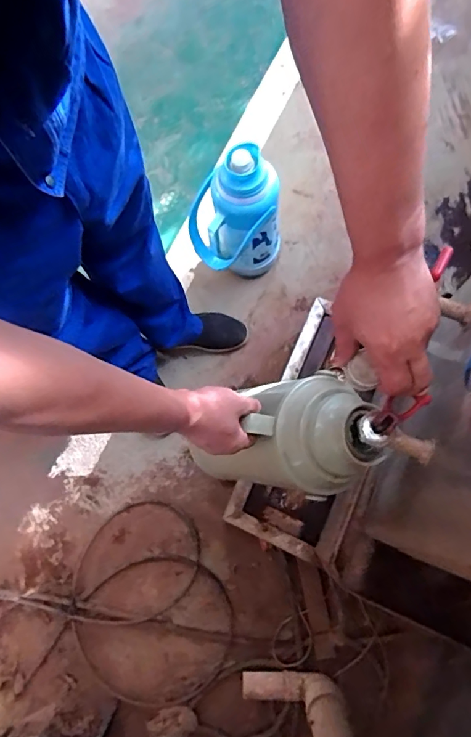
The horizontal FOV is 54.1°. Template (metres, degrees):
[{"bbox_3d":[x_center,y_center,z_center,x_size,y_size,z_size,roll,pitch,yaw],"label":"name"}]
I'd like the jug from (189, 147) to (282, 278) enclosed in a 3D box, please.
[{"bbox_3d":[0.001,-0.341,1.100,0.218,0.369,0.178,-10,75,0],"label":"jug"}]

